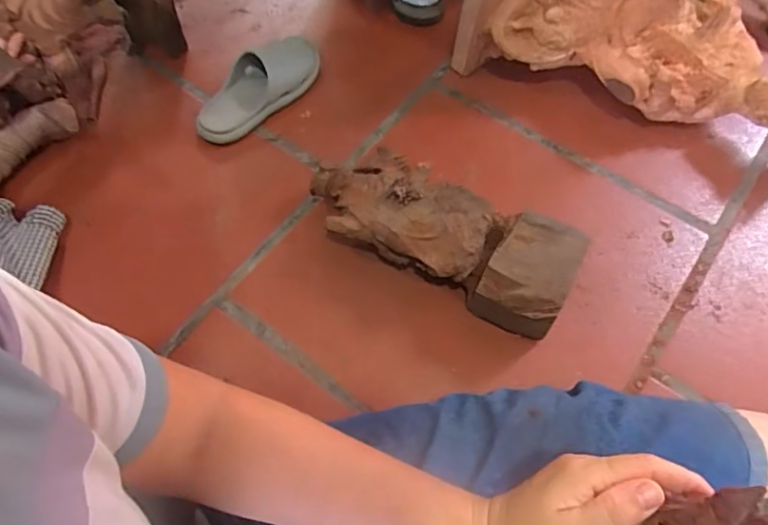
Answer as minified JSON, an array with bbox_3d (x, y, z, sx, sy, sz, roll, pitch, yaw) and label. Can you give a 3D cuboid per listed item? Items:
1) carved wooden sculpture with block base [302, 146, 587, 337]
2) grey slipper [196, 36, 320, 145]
[{"bbox_3d":[0.073,-0.037,0.746,0.369,0.097,0.137,27,66,14],"label":"carved wooden sculpture with block base"},{"bbox_3d":[-0.209,-0.297,0.912,0.103,0.054,0.256,39,70,18],"label":"grey slipper"}]

